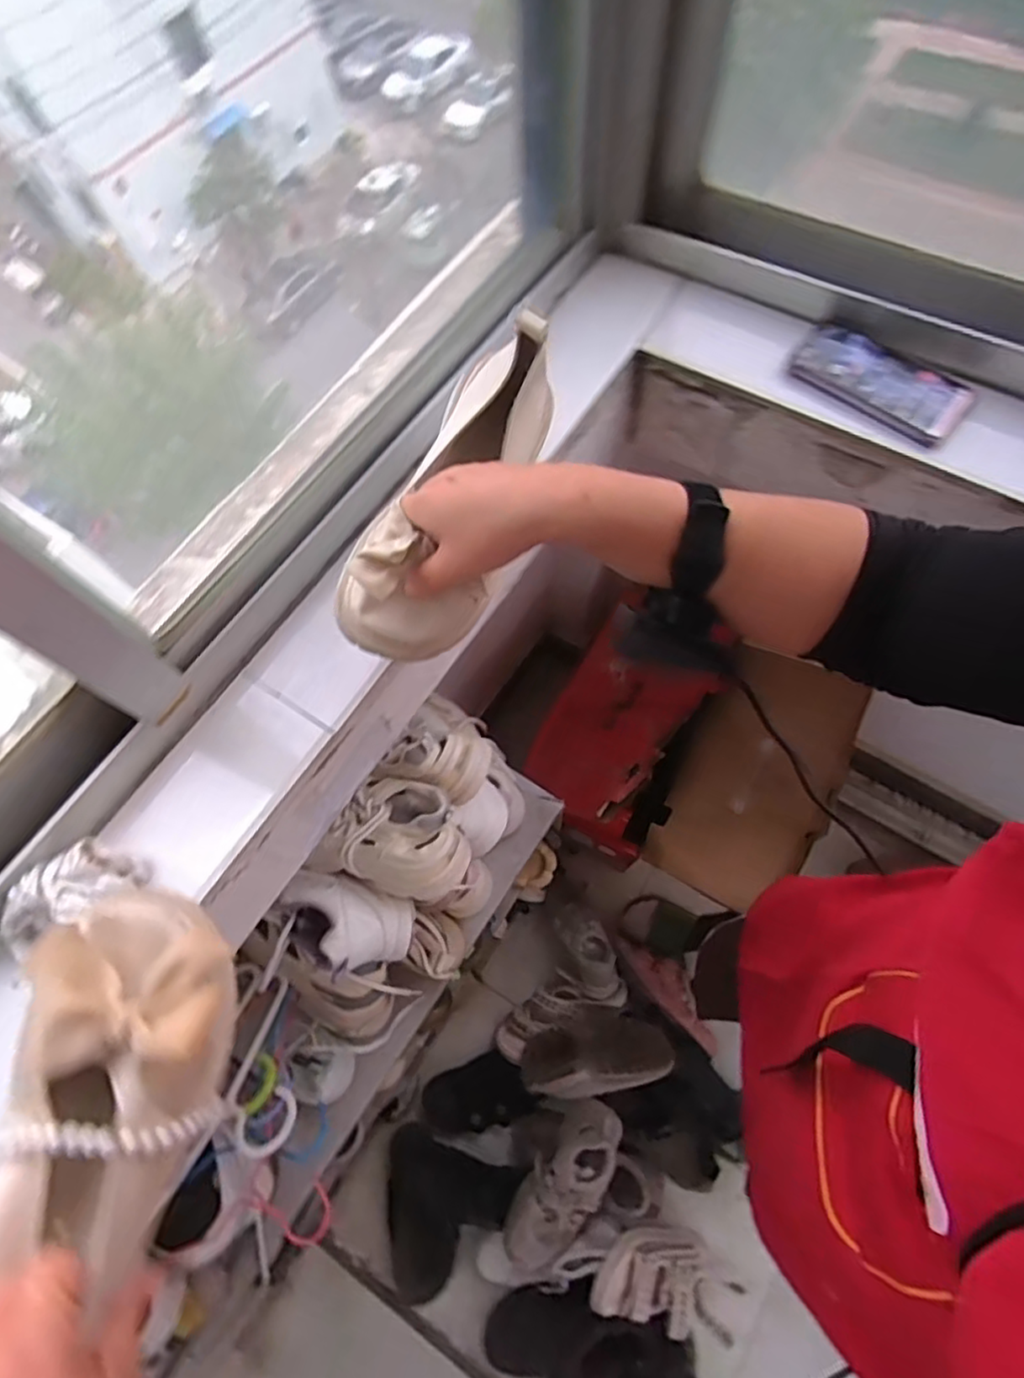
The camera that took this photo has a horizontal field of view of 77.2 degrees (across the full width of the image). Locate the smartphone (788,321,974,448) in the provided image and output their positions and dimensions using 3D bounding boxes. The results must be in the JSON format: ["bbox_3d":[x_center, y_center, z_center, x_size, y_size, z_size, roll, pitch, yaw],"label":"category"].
[{"bbox_3d":[0.340,-0.285,0.596,0.155,0.015,0.081,34,73,15],"label":"smartphone"}]

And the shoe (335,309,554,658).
[{"bbox_3d":[-0.042,-0.143,0.458,0.088,0.083,0.251,23,77,12],"label":"shoe"}]

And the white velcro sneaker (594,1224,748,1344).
[{"bbox_3d":[0.254,0.953,1.027,0.234,0.094,0.125,21,70,11],"label":"white velcro sneaker"}]

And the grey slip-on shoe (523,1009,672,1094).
[{"bbox_3d":[0.147,0.642,1.132,0.265,0.071,0.122,-12,68,-2],"label":"grey slip-on shoe"}]

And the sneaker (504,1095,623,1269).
[{"bbox_3d":[0.089,0.827,1.080,0.116,0.118,0.267,34,73,15],"label":"sneaker"}]

